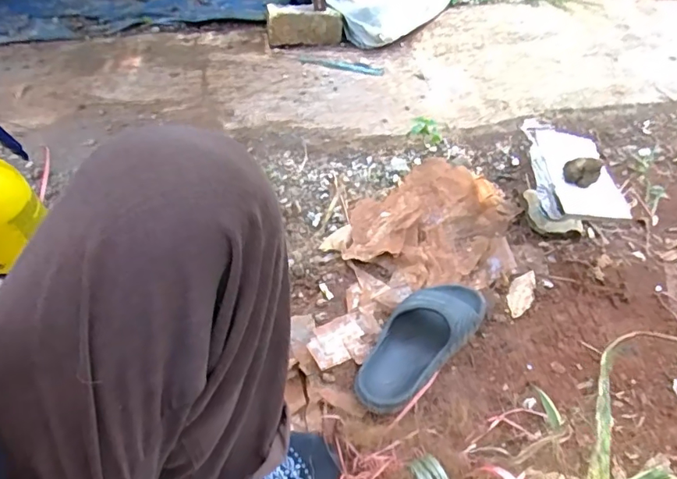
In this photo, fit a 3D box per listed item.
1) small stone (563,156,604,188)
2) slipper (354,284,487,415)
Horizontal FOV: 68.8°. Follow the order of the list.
[{"bbox_3d":[0.432,-0.121,0.875,0.060,0.043,0.040,25,56,17],"label":"small stone"},{"bbox_3d":[0.125,0.152,0.766,0.287,0.078,0.113,-35,60,-30],"label":"slipper"}]

